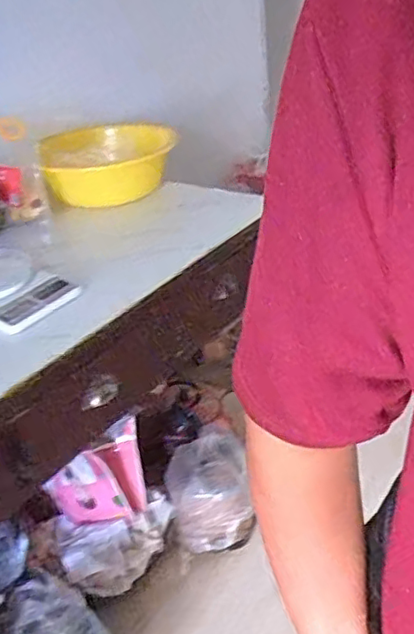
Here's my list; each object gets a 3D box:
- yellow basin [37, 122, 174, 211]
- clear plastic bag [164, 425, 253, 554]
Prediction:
[{"bbox_3d":[-0.228,-0.360,1.443,0.305,0.125,0.254,-13,32,-11],"label":"yellow basin"},{"bbox_3d":[0.011,0.425,1.581,0.212,0.170,0.253,-7,31,-1],"label":"clear plastic bag"}]

